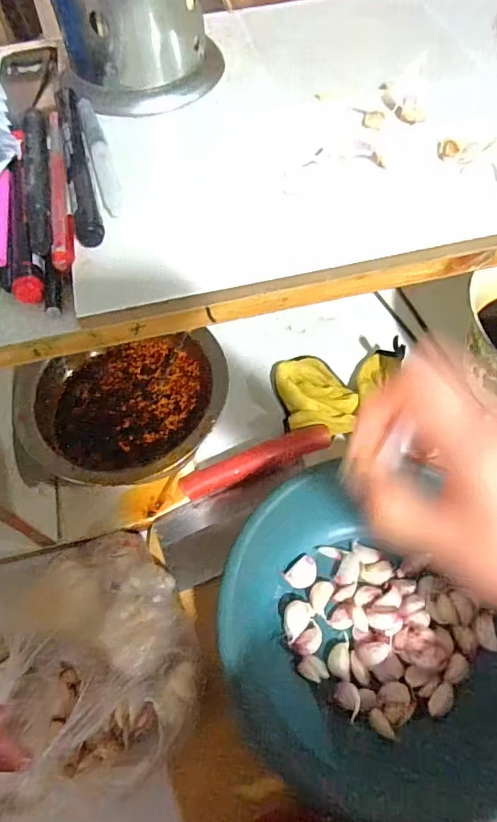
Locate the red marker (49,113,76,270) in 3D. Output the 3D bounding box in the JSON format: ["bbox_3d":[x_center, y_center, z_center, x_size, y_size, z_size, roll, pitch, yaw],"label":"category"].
[{"bbox_3d":[-0.110,-0.132,0.284,0.013,0.013,0.118,-10,61,-3],"label":"red marker"}]

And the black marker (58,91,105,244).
[{"bbox_3d":[-0.106,-0.156,0.296,0.015,0.012,0.147,-15,62,-6],"label":"black marker"}]

